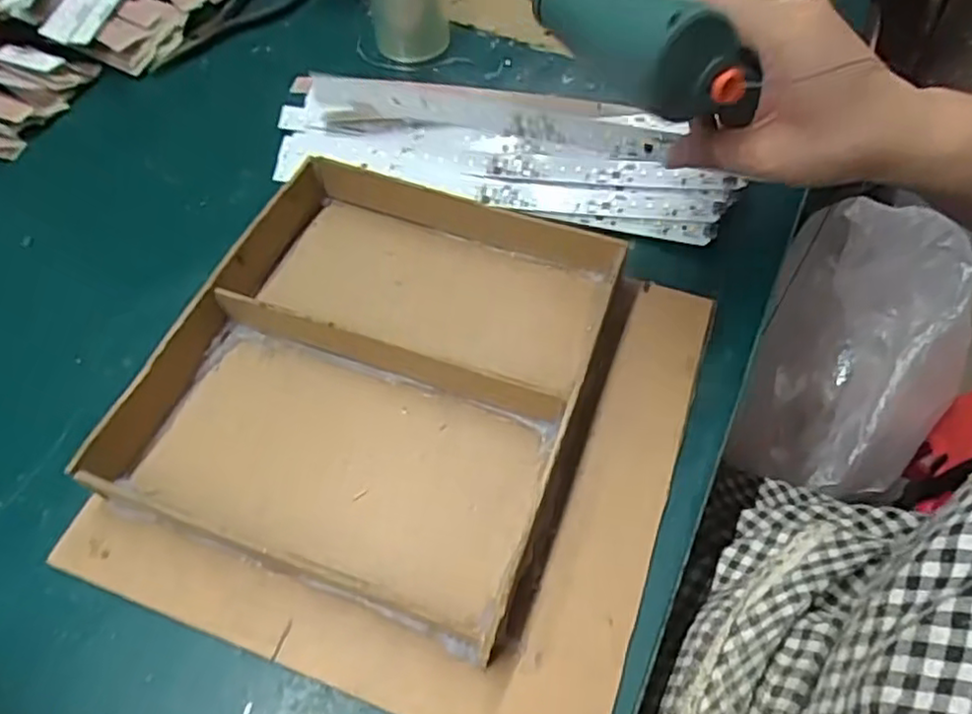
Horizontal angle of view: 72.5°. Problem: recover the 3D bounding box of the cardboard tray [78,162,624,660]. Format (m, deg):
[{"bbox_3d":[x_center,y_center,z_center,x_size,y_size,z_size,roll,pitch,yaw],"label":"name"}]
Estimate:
[{"bbox_3d":[-0.054,0.002,0.345,0.205,0.032,0.221,16,59,12],"label":"cardboard tray"}]

